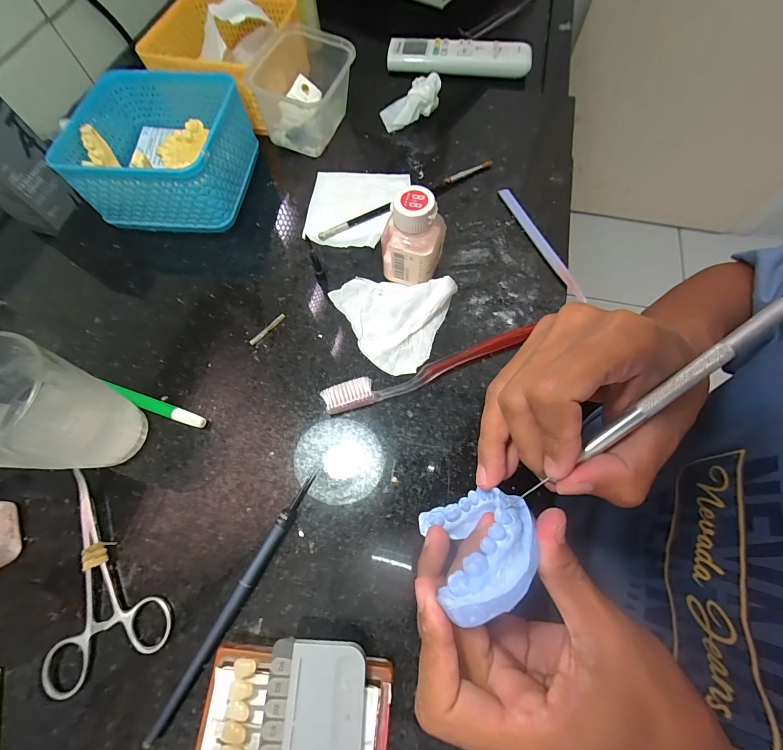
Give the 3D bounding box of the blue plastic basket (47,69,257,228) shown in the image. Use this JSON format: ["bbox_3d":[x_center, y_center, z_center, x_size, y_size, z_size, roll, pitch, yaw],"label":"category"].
[{"bbox_3d":[-0.212,-0.208,0.320,0.140,0.064,0.132,5,68,3],"label":"blue plastic basket"}]

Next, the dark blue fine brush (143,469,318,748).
[{"bbox_3d":[-0.090,0.131,0.207,0.009,0.008,0.154,26,70,11],"label":"dark blue fine brush"}]

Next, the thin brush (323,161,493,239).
[{"bbox_3d":[0.017,-0.168,0.324,0.188,0.008,0.010,-29,70,-10],"label":"thin brush"}]

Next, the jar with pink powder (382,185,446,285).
[{"bbox_3d":[0.017,-0.102,0.262,0.042,0.072,0.033,14,69,7],"label":"jar with pink powder"}]

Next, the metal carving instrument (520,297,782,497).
[{"bbox_3d":[0.111,0.014,0.147,0.127,0.004,0.007,-42,71,12],"label":"metal carving instrument"}]

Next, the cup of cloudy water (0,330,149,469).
[{"bbox_3d":[-0.206,0.024,0.208,0.062,0.093,0.066,0,68,1],"label":"cup of cloudy water"}]

